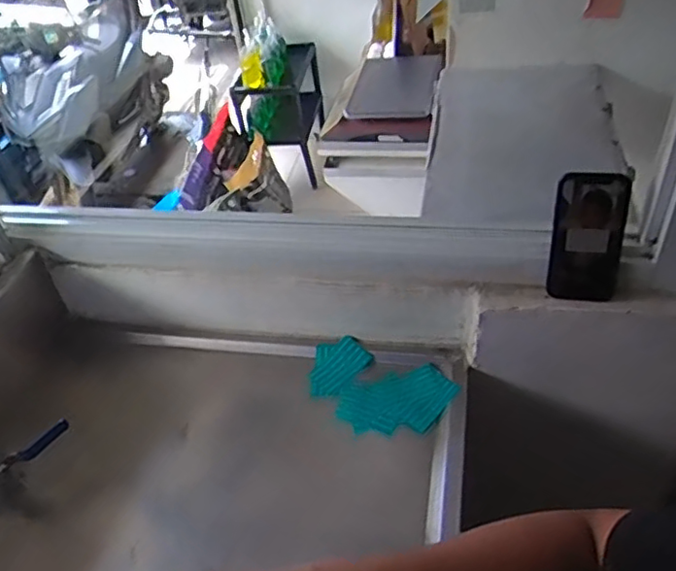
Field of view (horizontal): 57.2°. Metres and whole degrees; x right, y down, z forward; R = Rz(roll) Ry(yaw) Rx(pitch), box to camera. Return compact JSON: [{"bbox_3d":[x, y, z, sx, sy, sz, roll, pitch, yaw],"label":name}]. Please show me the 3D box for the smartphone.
[{"bbox_3d":[0.283,-0.054,0.703,0.074,0.150,0.009,2,26,13],"label":"smartphone"}]

